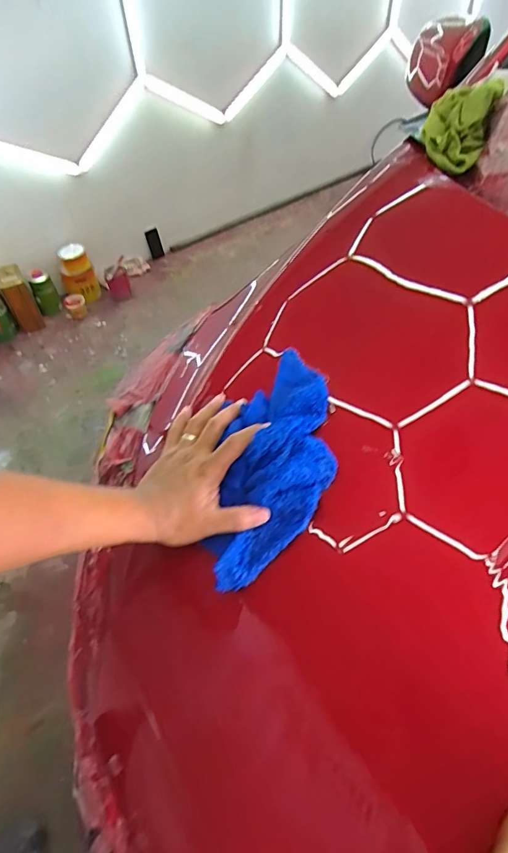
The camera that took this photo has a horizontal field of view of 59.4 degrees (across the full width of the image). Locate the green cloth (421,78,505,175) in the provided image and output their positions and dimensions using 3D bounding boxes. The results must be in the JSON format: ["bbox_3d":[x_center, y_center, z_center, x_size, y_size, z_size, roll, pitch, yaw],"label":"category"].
[{"bbox_3d":[0.331,-0.472,0.702,0.082,0.094,0.099,16,53,16],"label":"green cloth"}]

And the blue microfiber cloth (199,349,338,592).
[{"bbox_3d":[0.026,0.030,0.479,0.115,0.050,0.280,11,63,12],"label":"blue microfiber cloth"}]

